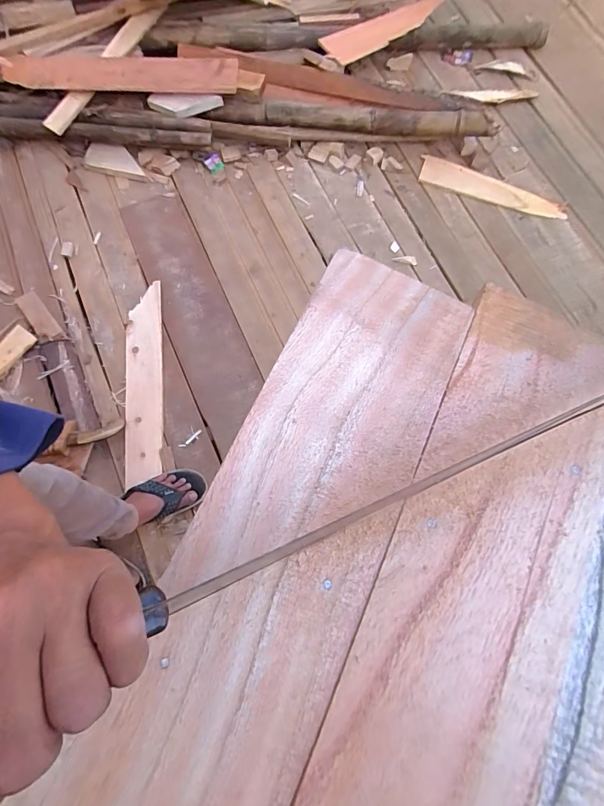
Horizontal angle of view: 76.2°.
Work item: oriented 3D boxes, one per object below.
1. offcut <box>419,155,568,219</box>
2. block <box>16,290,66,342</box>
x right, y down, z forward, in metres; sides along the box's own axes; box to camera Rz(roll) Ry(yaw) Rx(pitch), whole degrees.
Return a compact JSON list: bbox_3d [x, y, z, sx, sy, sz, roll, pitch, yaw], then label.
[{"bbox_3d":[0.651,-0.734,1.314,0.495,0.020,0.121,19,73,6],"label":"offcut"},{"bbox_3d":[-0.772,-0.248,1.136,0.062,0.022,0.189,-39,76,-12],"label":"block"}]

